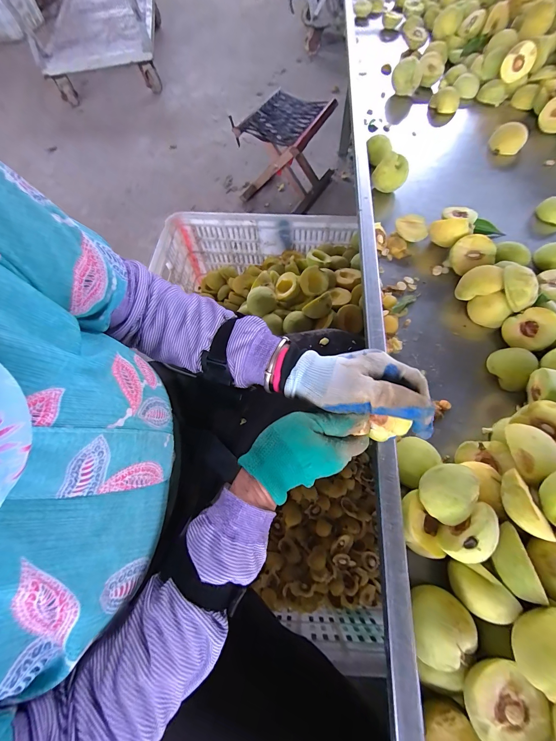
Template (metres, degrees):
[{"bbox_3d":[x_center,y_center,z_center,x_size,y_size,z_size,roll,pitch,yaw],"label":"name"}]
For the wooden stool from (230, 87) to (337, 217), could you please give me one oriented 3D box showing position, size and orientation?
[{"bbox_3d":[0.030,-0.761,1.041,0.270,0.254,0.255,22,69,13],"label":"wooden stool"}]

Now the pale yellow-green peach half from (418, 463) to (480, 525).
[{"bbox_3d":[0.158,0.113,0.275,0.028,0.051,0.044,-6,34,-41],"label":"pale yellow-green peach half"}]

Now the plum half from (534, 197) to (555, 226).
[{"bbox_3d":[0.469,-0.269,0.494,0.038,0.025,0.054,-43,70,-15],"label":"plum half"}]

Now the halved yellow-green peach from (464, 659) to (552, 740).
[{"bbox_3d":[0.178,0.266,0.233,0.054,0.024,0.058,-39,69,-14],"label":"halved yellow-green peach"}]

